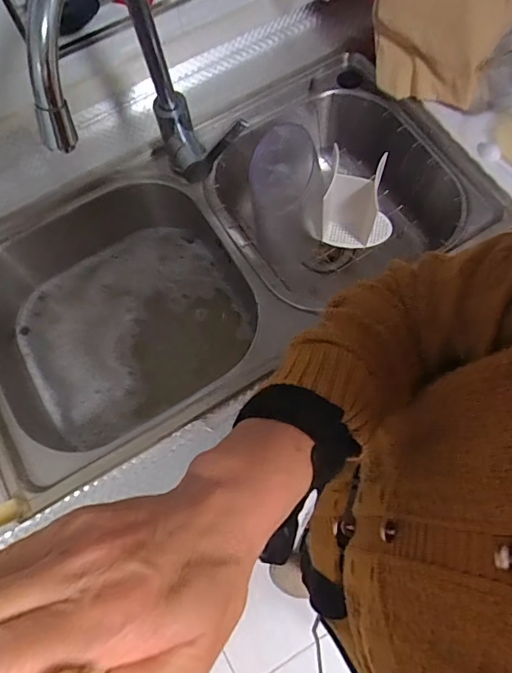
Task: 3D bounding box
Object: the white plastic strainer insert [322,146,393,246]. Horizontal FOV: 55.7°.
[{"bbox_3d":[0.155,-0.195,0.711,0.107,0.123,0.072,8,71,5],"label":"white plastic strainer insert"}]

